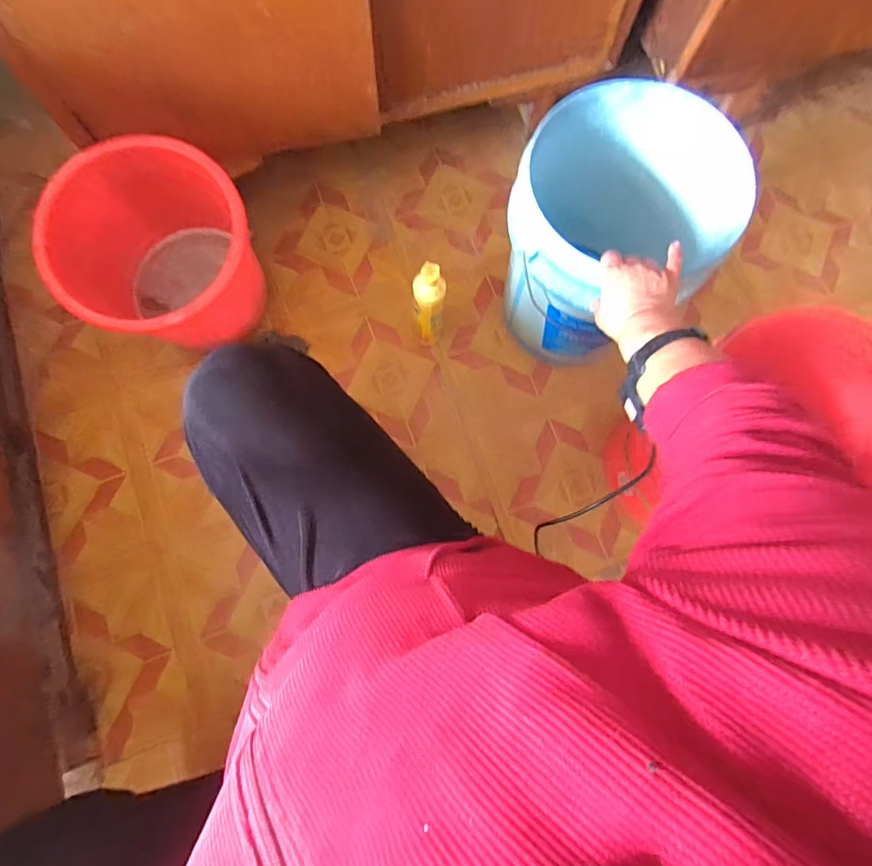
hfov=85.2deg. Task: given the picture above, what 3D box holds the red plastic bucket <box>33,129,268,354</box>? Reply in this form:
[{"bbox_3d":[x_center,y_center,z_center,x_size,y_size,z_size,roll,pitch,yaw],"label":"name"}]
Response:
[{"bbox_3d":[-0.460,-0.296,0.825,0.296,0.240,0.278,0,77,-2],"label":"red plastic bucket"}]

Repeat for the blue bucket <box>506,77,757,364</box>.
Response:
[{"bbox_3d":[0.272,-0.305,0.811,0.306,0.379,0.301,0,77,-2],"label":"blue bucket"}]

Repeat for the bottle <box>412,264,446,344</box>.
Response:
[{"bbox_3d":[-0.014,-0.235,0.890,0.057,0.256,0.061,5,77,-1],"label":"bottle"}]

